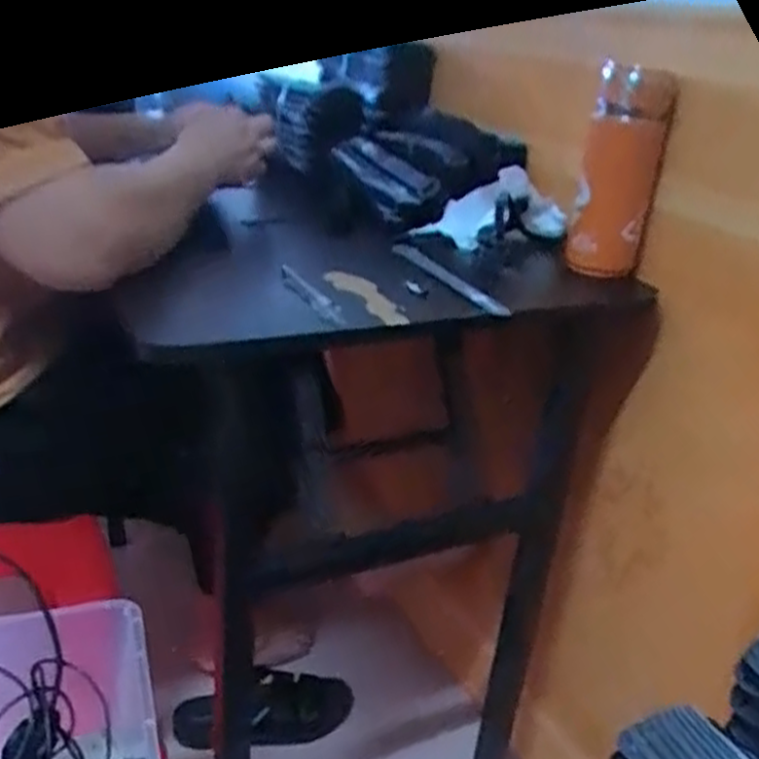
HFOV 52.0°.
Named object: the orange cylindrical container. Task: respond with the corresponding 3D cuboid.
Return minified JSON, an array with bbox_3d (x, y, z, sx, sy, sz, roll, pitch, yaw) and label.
[{"bbox_3d":[0.234,-0.199,0.758,0.069,0.191,0.063,13,26,17],"label":"orange cylindrical container"}]

